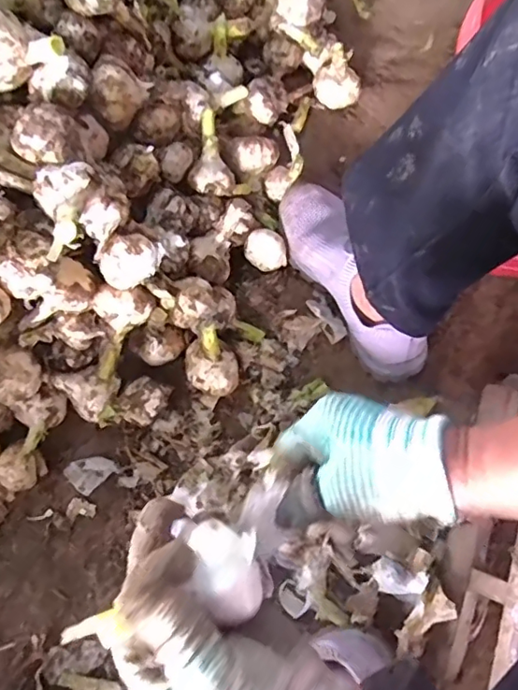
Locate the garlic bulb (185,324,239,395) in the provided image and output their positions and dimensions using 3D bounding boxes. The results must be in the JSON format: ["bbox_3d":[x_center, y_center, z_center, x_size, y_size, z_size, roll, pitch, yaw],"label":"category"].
[{"bbox_3d":[-0.049,0.022,0.557,0.051,0.076,0.058,-14,75,-3],"label":"garlic bulb"}]

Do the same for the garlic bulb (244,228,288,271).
[{"bbox_3d":[0.008,-0.105,0.615,0.045,0.037,0.041,0,75,1],"label":"garlic bulb"}]

